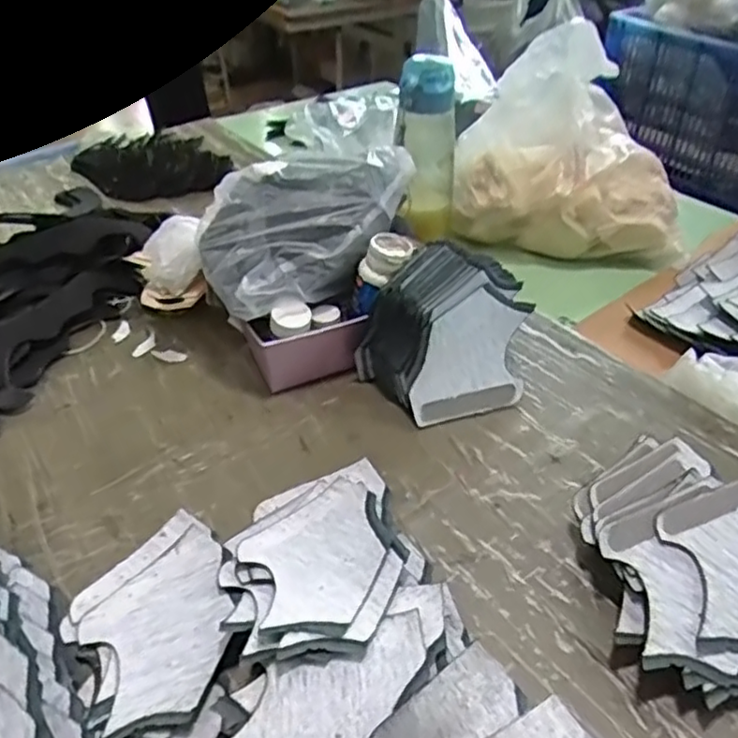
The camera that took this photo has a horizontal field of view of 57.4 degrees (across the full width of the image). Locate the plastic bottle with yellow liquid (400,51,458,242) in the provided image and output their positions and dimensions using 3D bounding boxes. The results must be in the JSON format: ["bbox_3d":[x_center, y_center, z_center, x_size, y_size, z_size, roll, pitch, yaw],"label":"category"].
[{"bbox_3d":[0.072,-0.262,0.828,0.068,0.210,0.055,5,39,8],"label":"plastic bottle with yellow liquid"}]

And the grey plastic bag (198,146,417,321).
[{"bbox_3d":[-0.050,-0.138,0.637,0.218,0.092,0.110,-18,42,-20],"label":"grey plastic bag"}]

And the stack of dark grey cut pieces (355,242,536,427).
[{"bbox_3d":[0.079,-0.032,0.610,0.139,0.112,0.118,-25,44,-27],"label":"stack of dark grey cut pieces"}]

